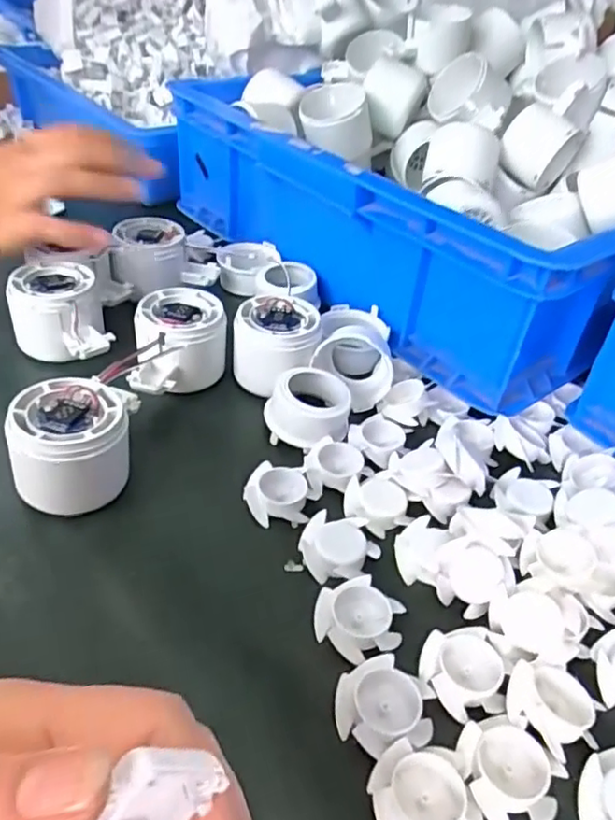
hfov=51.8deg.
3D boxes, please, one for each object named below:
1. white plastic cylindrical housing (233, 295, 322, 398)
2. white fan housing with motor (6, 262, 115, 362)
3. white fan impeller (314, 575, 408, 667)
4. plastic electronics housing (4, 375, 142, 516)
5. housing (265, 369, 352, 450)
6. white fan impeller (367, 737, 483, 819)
[{"bbox_3d":[-0.022,-0.044,0.430,0.056,0.043,0.056,4,40,-2],"label":"white plastic cylindrical housing"},{"bbox_3d":[-0.170,-0.065,0.433,0.058,0.043,0.066,-14,44,-22],"label":"white fan housing with motor"},{"bbox_3d":[0.025,0.099,0.300,0.041,0.010,0.036,-10,43,-18],"label":"white fan impeller"},{"bbox_3d":[-0.121,0.024,0.333,0.059,0.053,0.064,2,40,-4],"label":"plastic electronics housing"},{"bbox_3d":[0.000,-0.006,0.396,0.050,0.028,0.052,1,40,-6],"label":"housing"},{"bbox_3d":[0.043,0.148,0.240,0.035,0.012,0.040,-7,42,-15],"label":"white fan impeller"}]

